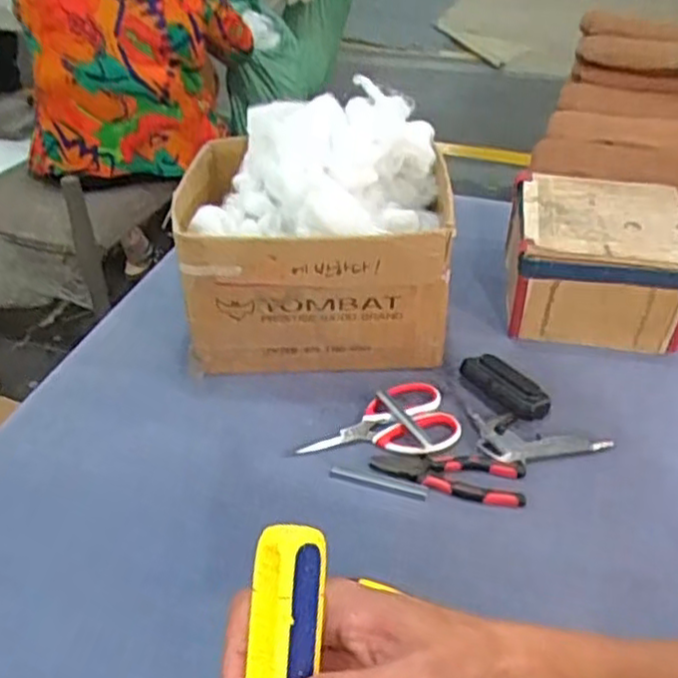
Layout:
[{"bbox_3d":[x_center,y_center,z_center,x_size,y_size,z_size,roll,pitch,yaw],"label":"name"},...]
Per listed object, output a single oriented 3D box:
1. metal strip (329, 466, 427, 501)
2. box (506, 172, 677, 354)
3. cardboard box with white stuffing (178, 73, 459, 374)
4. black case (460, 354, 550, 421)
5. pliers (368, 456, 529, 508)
[{"bbox_3d":[0.039,0.147,0.739,0.101,0.004,0.015,13,40,17],"label":"metal strip"},{"bbox_3d":[0.324,-0.100,0.936,0.207,0.136,0.205,3,39,5],"label":"box"},{"bbox_3d":[-0.028,-0.119,0.865,0.317,0.262,0.229,4,39,7],"label":"cardboard box with white stuffing"},{"bbox_3d":[0.189,0.053,0.834,0.048,0.017,0.113,-25,44,-27],"label":"black case"},{"bbox_3d":[0.111,0.137,0.746,0.153,0.009,0.056,8,39,11],"label":"pliers"}]

